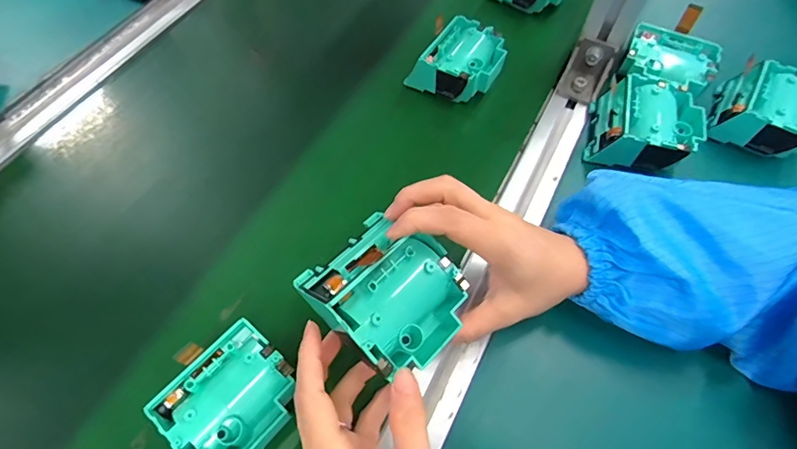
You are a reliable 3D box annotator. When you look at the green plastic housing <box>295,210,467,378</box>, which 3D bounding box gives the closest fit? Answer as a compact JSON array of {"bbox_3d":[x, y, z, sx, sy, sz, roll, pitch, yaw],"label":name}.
[{"bbox_3d":[-0.006,0.036,0.250,0.083,0.032,0.075,40,68,17],"label":"green plastic housing"}]

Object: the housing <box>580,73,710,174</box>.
[{"bbox_3d":[0.208,-0.081,0.379,0.078,0.047,0.074,14,63,5],"label":"housing"}]

